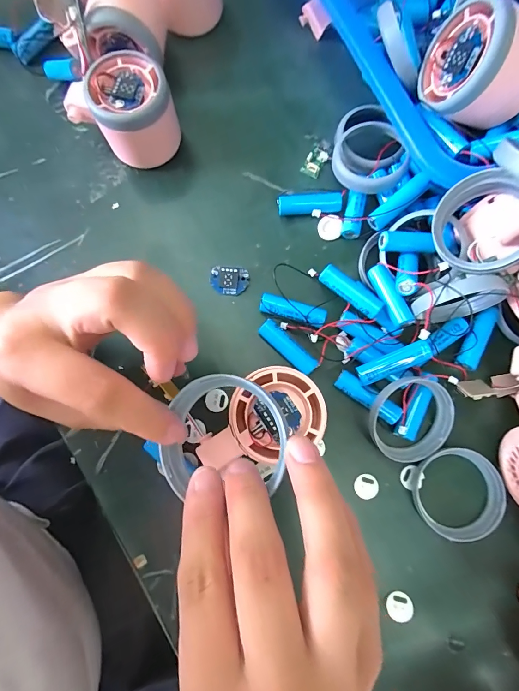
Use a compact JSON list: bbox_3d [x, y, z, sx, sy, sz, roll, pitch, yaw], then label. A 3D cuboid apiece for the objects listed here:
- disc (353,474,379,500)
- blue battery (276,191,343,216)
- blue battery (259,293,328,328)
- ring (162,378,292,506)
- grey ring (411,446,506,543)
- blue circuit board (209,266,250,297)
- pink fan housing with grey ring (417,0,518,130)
[{"bbox_3d":[0.075,0.099,0.240,0.017,0.004,0.016,0,80,1],"label":"disc"},{"bbox_3d":[0.040,-0.111,0.269,0.050,0.016,0.012,-6,80,0],"label":"blue battery"},{"bbox_3d":[0.025,-0.025,0.254,0.049,0.016,0.014,16,80,3],"label":"blue battery"},{"bbox_3d":[-0.016,0.040,0.152,0.055,0.010,0.051,0,80,1],"label":"ring"},{"bbox_3d":[0.135,0.101,0.232,0.055,0.015,0.057,0,80,1],"label":"grey ring"},{"bbox_3d":[-0.023,-0.050,0.263,0.029,0.004,0.022,7,95,-1],"label":"blue circuit board"},{"bbox_3d":[0.146,-0.179,0.219,0.056,0.063,0.059,-5,77,-26],"label":"pink fan housing with grey ring"}]

